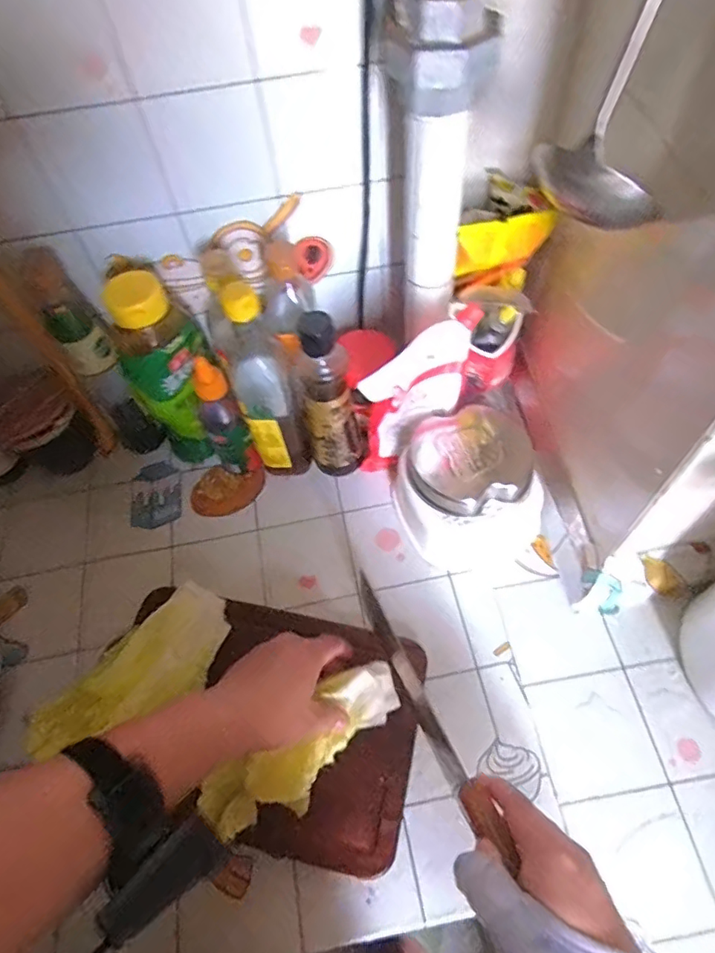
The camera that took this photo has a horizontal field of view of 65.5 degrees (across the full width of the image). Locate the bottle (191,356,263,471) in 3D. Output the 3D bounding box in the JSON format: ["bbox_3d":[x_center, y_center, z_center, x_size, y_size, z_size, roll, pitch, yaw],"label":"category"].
[{"bbox_3d":[-0.148,-0.061,0.614,0.045,0.167,0.045,-26,61,-11],"label":"bottle"}]

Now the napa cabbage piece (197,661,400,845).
[{"bbox_3d":[-0.043,0.232,0.471,0.188,0.042,0.060,-35,63,-16],"label":"napa cabbage piece"}]

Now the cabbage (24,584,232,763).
[{"bbox_3d":[-0.193,0.176,0.498,0.074,0.029,0.183,36,50,22],"label":"cabbage"}]

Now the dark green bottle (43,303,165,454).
[{"bbox_3d":[-0.273,-0.097,0.616,0.051,0.214,0.048,-35,63,-15],"label":"dark green bottle"}]

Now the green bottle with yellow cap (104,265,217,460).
[{"bbox_3d":[-0.200,-0.106,0.608,0.078,0.234,0.070,5,60,7],"label":"green bottle with yellow cap"}]

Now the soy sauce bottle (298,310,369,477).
[{"bbox_3d":[-0.026,-0.074,0.591,0.064,0.218,0.048,-4,60,2],"label":"soy sauce bottle"}]

